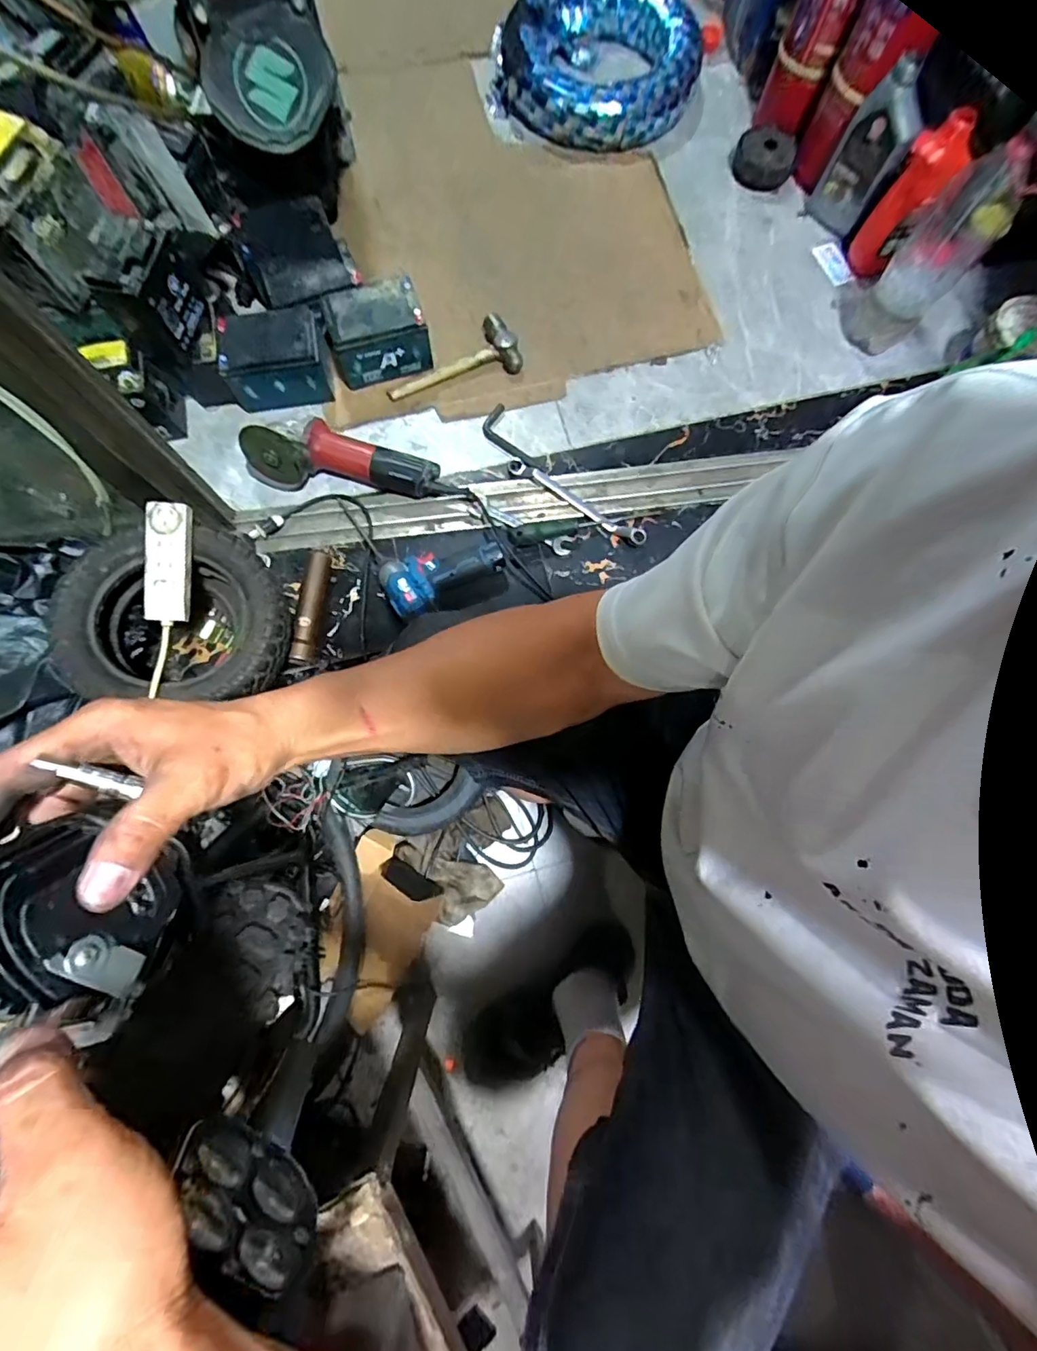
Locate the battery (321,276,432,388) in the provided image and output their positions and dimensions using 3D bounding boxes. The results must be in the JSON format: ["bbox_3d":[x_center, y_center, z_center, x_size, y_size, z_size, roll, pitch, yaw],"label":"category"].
[{"bbox_3d":[-0.232,-0.559,0.873,0.154,0.083,0.117,-19,79,-5],"label":"battery"}]

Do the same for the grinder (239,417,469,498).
[{"bbox_3d":[-0.257,-0.340,0.840,0.349,0.090,0.078,7,78,0],"label":"grinder"}]

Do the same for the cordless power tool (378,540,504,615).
[{"bbox_3d":[-0.115,-0.163,0.824,0.188,0.062,0.095,-27,80,-7],"label":"cordless power tool"}]

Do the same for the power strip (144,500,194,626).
[{"bbox_3d":[-0.433,-0.138,0.662,0.053,0.022,0.149,2,91,-1],"label":"power strip"}]

